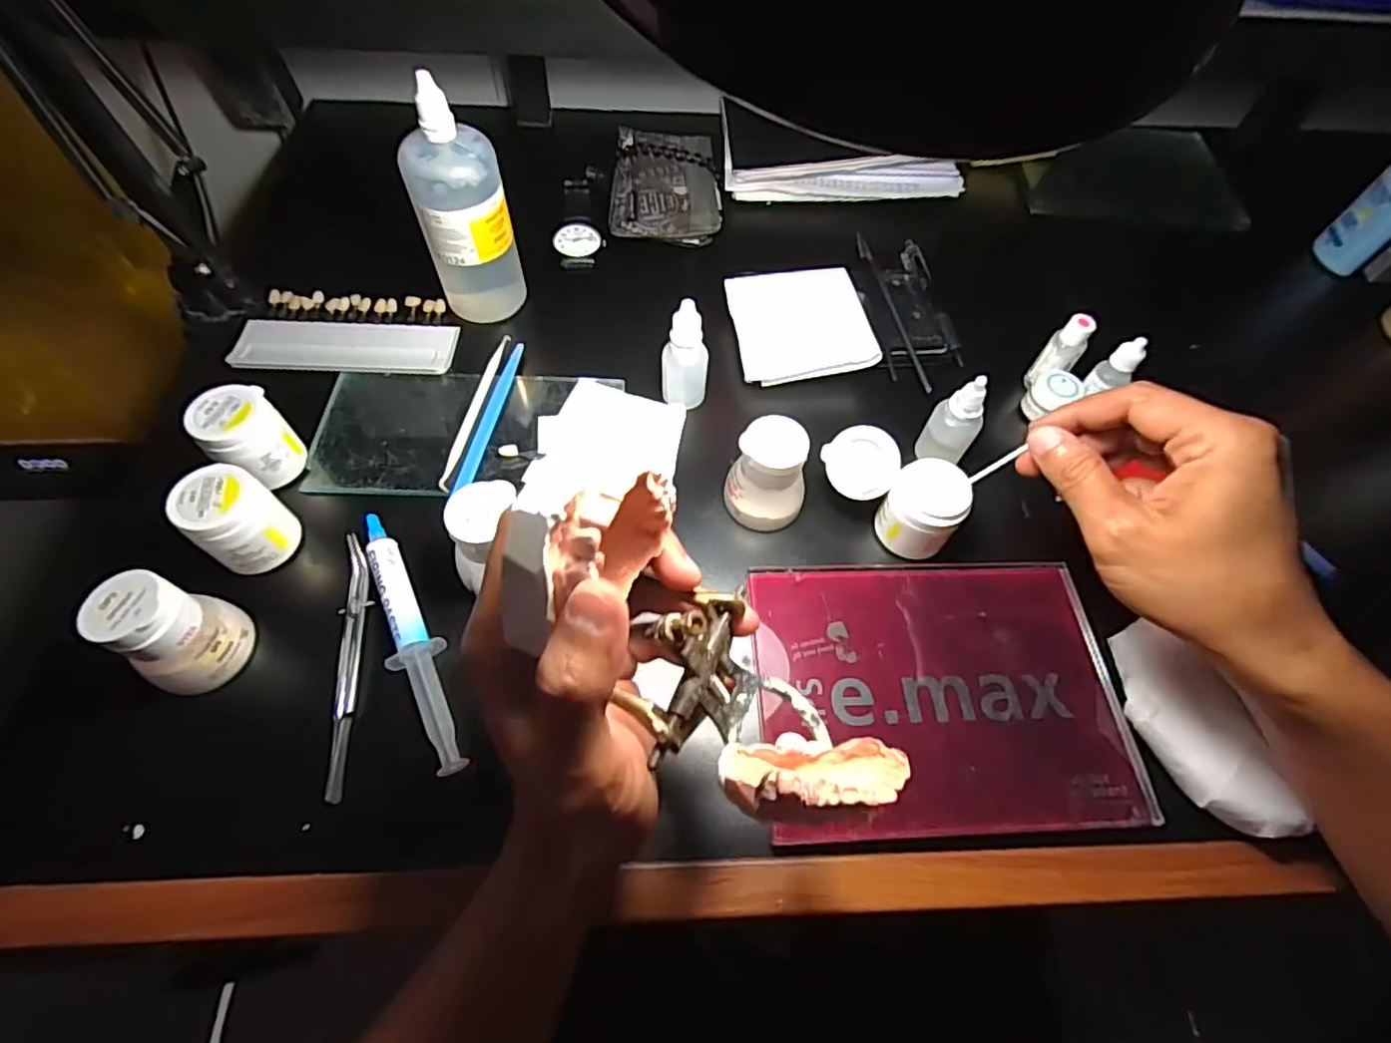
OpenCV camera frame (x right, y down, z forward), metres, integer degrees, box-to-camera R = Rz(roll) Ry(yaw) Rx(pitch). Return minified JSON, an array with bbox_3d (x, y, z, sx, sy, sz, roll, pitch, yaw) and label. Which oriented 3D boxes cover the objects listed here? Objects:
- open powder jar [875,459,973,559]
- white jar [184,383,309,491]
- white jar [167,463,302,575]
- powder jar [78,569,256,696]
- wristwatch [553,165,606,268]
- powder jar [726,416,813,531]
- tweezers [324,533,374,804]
[{"bbox_3d":[0.137,-0.008,0.381,0.044,0.045,0.043,1,61,-2],"label":"open powder jar"},{"bbox_3d":[-0.269,-0.049,0.382,0.045,0.053,0.043,1,61,-2],"label":"white jar"},{"bbox_3d":[-0.259,-0.001,0.355,0.041,0.054,0.043,1,61,-2],"label":"white jar"},{"bbox_3d":[-0.263,0.056,0.315,0.038,0.062,0.046,11,61,4],"label":"powder jar"},{"bbox_3d":[-0.097,-0.263,0.522,0.038,0.015,0.154,-4,61,-5],"label":"wristwatch"},{"bbox_3d":[0.045,-0.027,0.379,0.042,0.056,0.043,1,61,-2],"label":"powder jar"},{"bbox_3d":[-0.188,0.074,0.341,0.017,0.015,0.141,-9,62,-8],"label":"tweezers"}]

